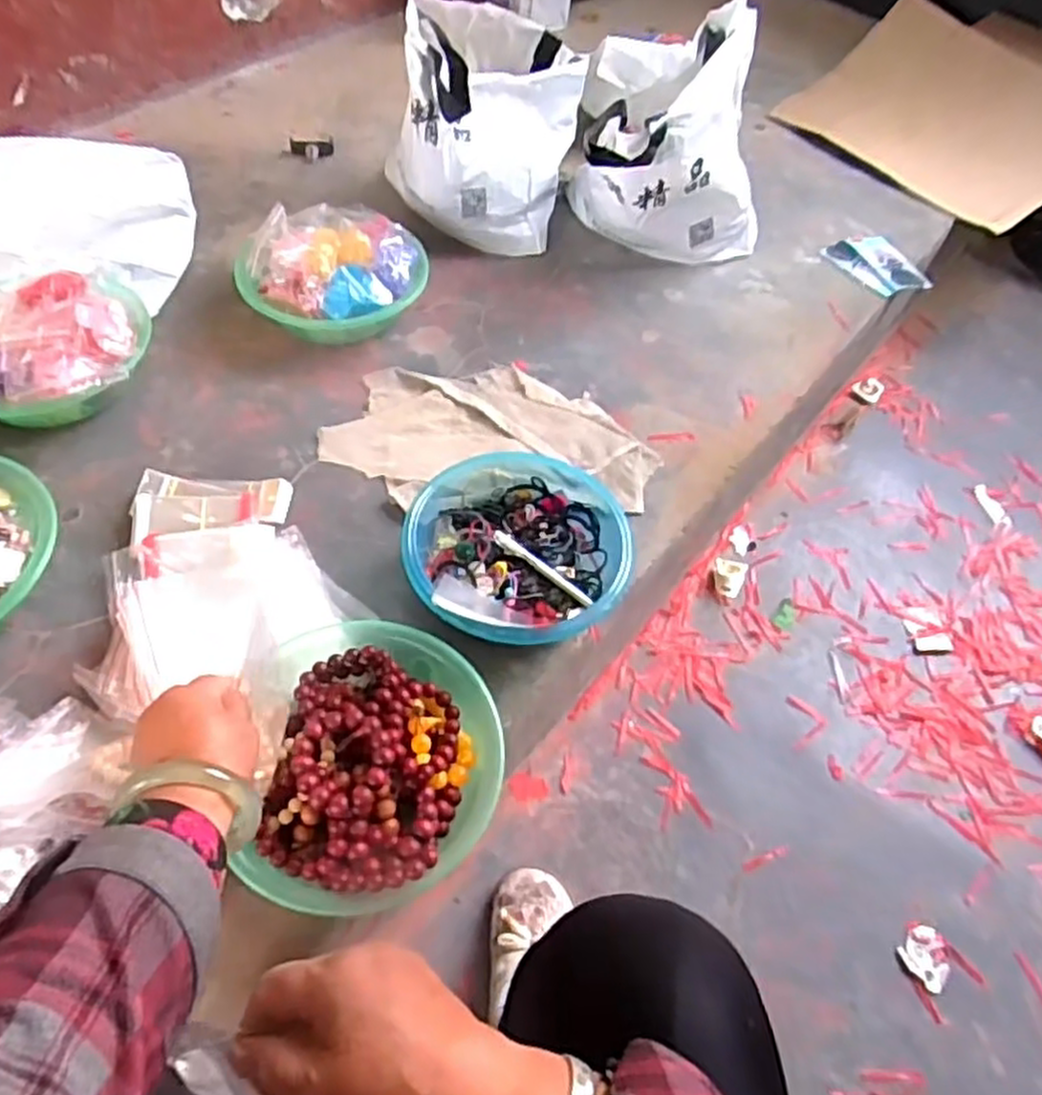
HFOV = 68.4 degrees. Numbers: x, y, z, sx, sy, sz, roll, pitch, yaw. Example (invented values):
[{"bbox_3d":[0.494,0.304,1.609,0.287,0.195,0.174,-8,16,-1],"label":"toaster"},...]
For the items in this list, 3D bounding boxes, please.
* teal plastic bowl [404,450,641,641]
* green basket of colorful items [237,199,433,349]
[{"bbox_3d":[-0.004,-0.013,0.802,0.219,0.072,0.239,2,54,-3],"label":"teal plastic bowl"},{"bbox_3d":[-0.244,-0.359,0.994,0.233,0.105,0.210,-12,56,-13],"label":"green basket of colorful items"}]

